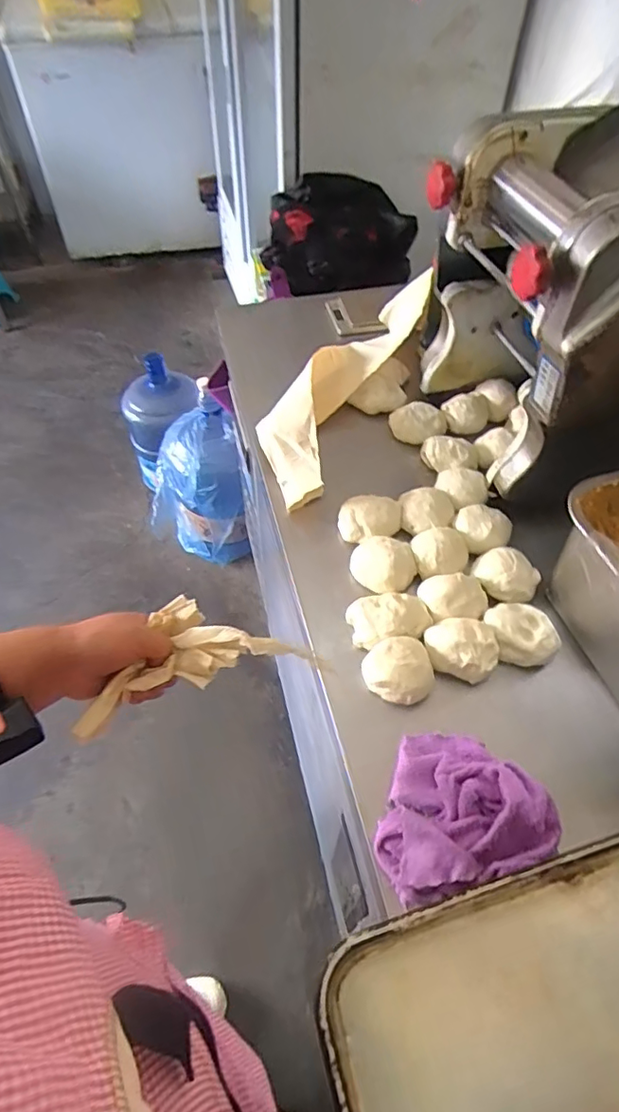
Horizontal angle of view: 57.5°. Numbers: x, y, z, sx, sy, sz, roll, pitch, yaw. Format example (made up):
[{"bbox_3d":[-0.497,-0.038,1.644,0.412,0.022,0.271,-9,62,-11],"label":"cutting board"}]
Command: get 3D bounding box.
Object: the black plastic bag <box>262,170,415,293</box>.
[{"bbox_3d":[0.076,-0.773,1.353,0.396,0.167,0.319,-21,55,-17],"label":"black plastic bag"}]

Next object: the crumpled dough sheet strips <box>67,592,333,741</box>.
[{"bbox_3d":[-0.096,0.077,0.470,0.193,0.033,0.093,-12,53,-11],"label":"crumpled dough sheet strips"}]

